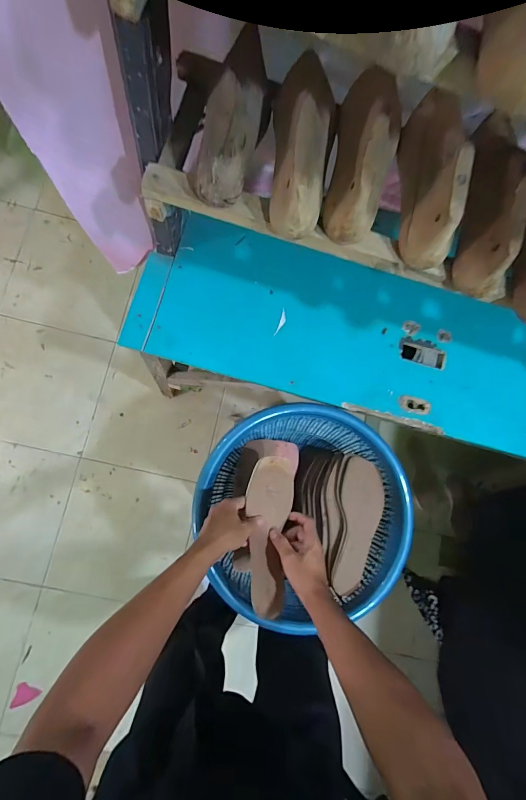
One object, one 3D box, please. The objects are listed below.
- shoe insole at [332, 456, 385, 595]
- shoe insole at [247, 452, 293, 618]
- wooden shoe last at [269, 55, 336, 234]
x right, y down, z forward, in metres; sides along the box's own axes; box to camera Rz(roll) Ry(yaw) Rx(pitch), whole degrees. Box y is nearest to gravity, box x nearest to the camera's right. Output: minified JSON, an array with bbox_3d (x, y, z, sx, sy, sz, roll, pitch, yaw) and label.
[{"bbox_3d":[0.184,0.236,0.680,0.076,0.010,0.242,7,81,9],"label":"shoe insole"},{"bbox_3d":[0.007,0.211,0.579,0.080,0.014,0.238,17,67,-19],"label":"shoe insole"},{"bbox_3d":[0.053,-0.309,0.400,0.072,0.073,0.246,6,81,-6],"label":"wooden shoe last"}]

